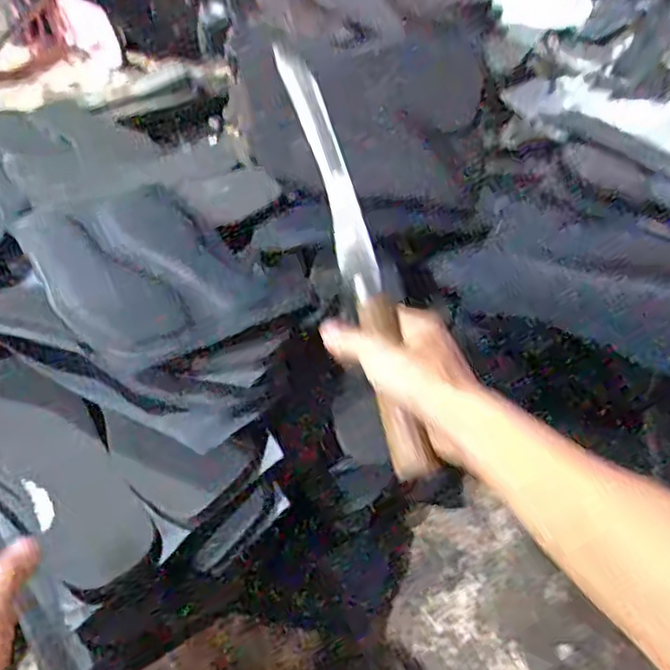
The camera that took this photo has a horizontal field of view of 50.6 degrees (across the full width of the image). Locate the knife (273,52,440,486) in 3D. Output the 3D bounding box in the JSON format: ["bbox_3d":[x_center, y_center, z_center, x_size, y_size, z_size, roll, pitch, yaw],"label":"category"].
[{"bbox_3d":[0.012,-0.070,0.526,0.027,0.028,0.353,-13,73,-8],"label":"knife"}]

